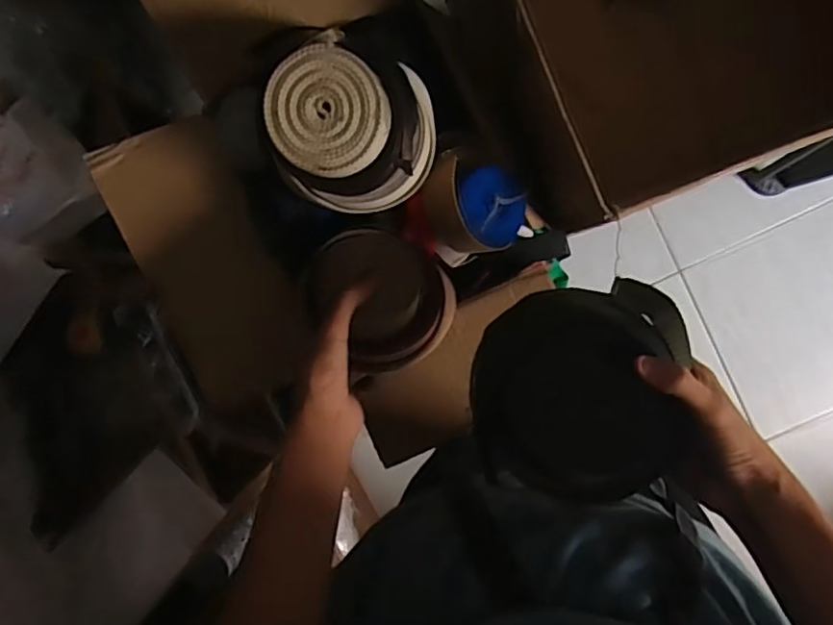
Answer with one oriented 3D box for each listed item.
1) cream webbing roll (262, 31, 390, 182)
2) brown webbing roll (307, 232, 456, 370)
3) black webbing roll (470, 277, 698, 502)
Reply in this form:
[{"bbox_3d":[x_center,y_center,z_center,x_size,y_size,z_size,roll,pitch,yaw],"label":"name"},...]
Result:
[{"bbox_3d":[-0.058,-0.130,0.391,0.074,0.021,0.079,0,93,2],"label":"cream webbing roll"},{"bbox_3d":[-0.026,-0.015,0.529,0.108,0.089,0.118,-44,90,4],"label":"brown webbing roll"},{"bbox_3d":[0.110,0.053,0.406,0.136,0.043,0.147,0,93,2],"label":"black webbing roll"}]

